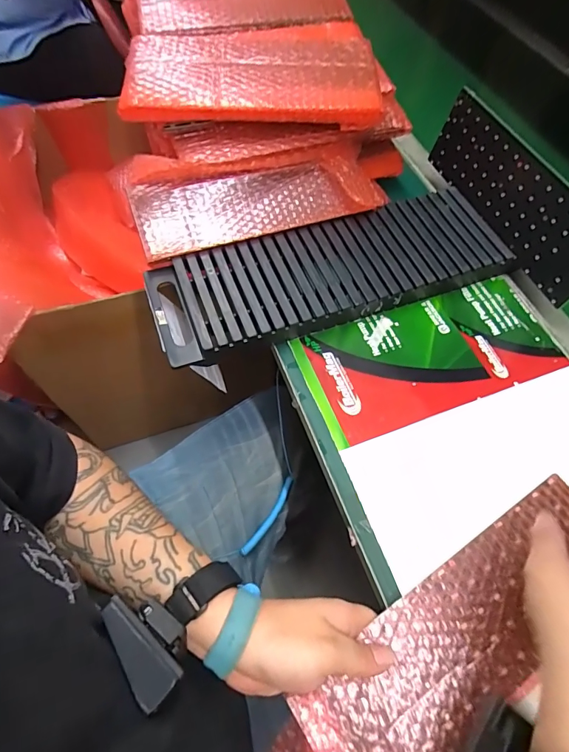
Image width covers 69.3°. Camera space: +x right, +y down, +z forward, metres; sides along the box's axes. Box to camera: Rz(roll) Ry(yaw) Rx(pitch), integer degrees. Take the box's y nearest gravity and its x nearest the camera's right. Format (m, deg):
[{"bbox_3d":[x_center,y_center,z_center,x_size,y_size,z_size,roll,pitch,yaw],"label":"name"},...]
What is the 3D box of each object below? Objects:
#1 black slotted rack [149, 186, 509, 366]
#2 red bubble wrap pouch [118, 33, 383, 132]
[{"bbox_3d":[0.057,-0.126,0.481,0.415,0.032,0.132,-18,64,-13],"label":"black slotted rack"},{"bbox_3d":[-0.036,-0.368,0.494,0.293,0.035,0.172,-1,62,-4],"label":"red bubble wrap pouch"}]

